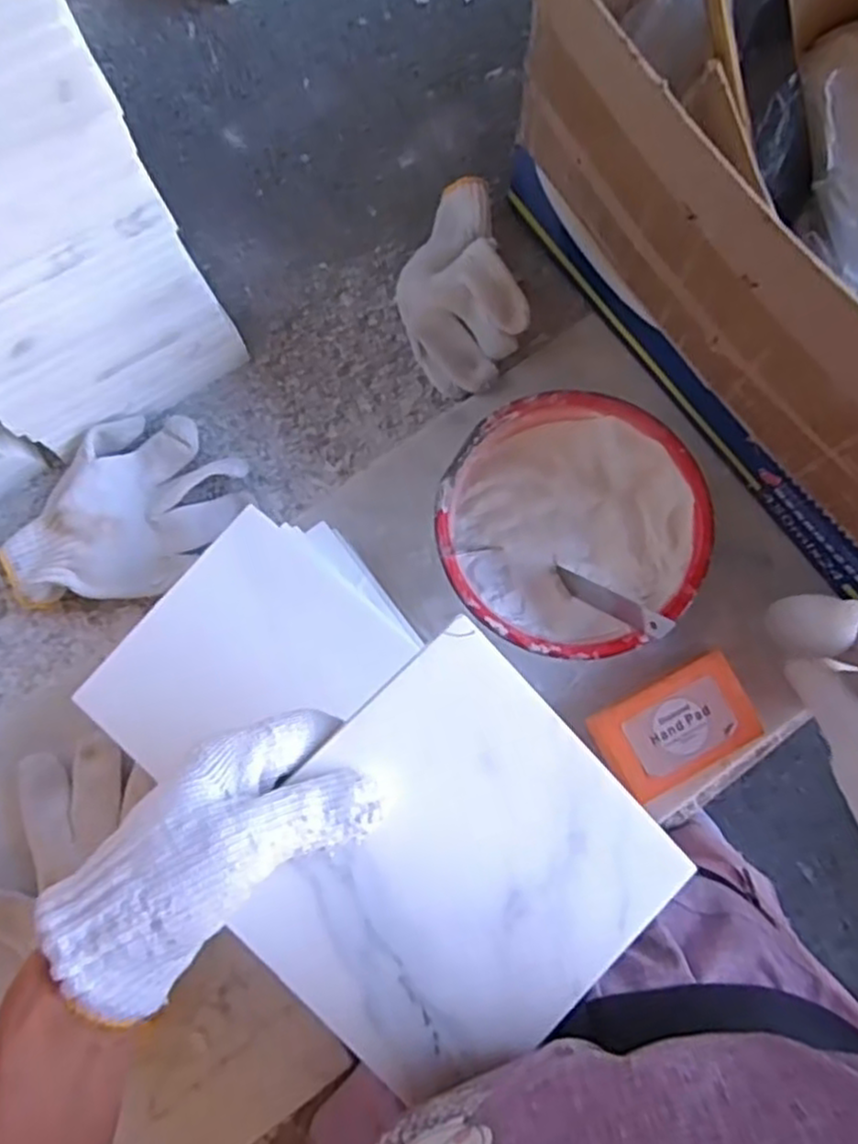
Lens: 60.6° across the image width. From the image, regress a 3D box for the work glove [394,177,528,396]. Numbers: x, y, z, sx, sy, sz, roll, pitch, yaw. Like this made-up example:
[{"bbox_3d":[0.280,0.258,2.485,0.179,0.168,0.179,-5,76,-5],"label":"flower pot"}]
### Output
[{"bbox_3d":[0.021,-0.208,0.518,0.086,0.074,0.152,-2,79,0],"label":"work glove"}]

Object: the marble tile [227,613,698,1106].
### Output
[{"bbox_3d":[0.011,0.124,0.303,0.149,0.004,0.150,-43,94,-9],"label":"marble tile"}]

